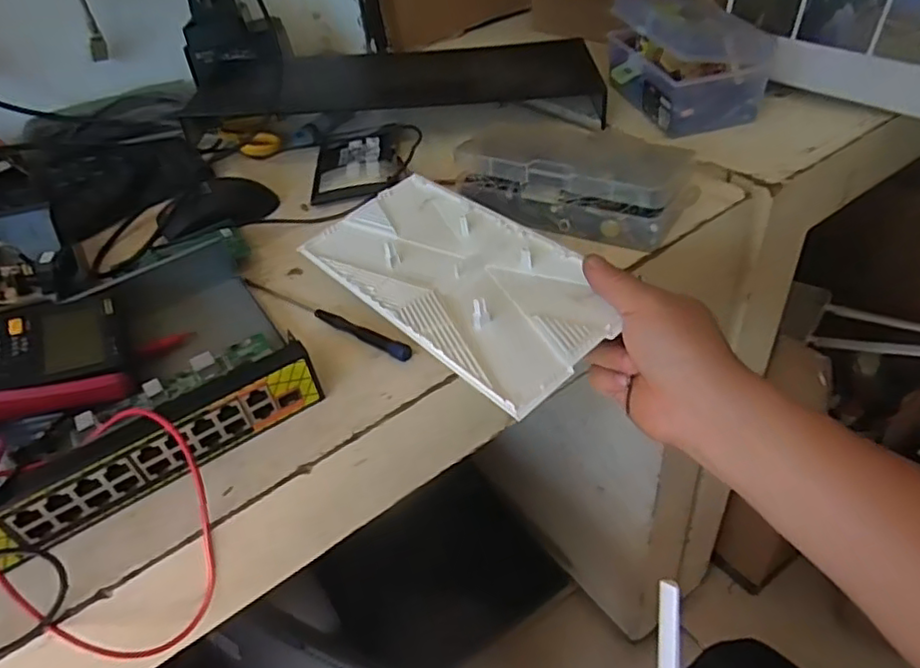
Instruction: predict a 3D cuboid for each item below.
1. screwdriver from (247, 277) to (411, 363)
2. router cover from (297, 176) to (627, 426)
[{"bbox_3d":[-0.104,-0.016,0.469,0.174,0.008,0.011,24,51,30],"label":"screwdriver"},{"bbox_3d":[-0.003,-0.043,0.444,0.123,0.017,0.246,-29,47,-22],"label":"router cover"}]

